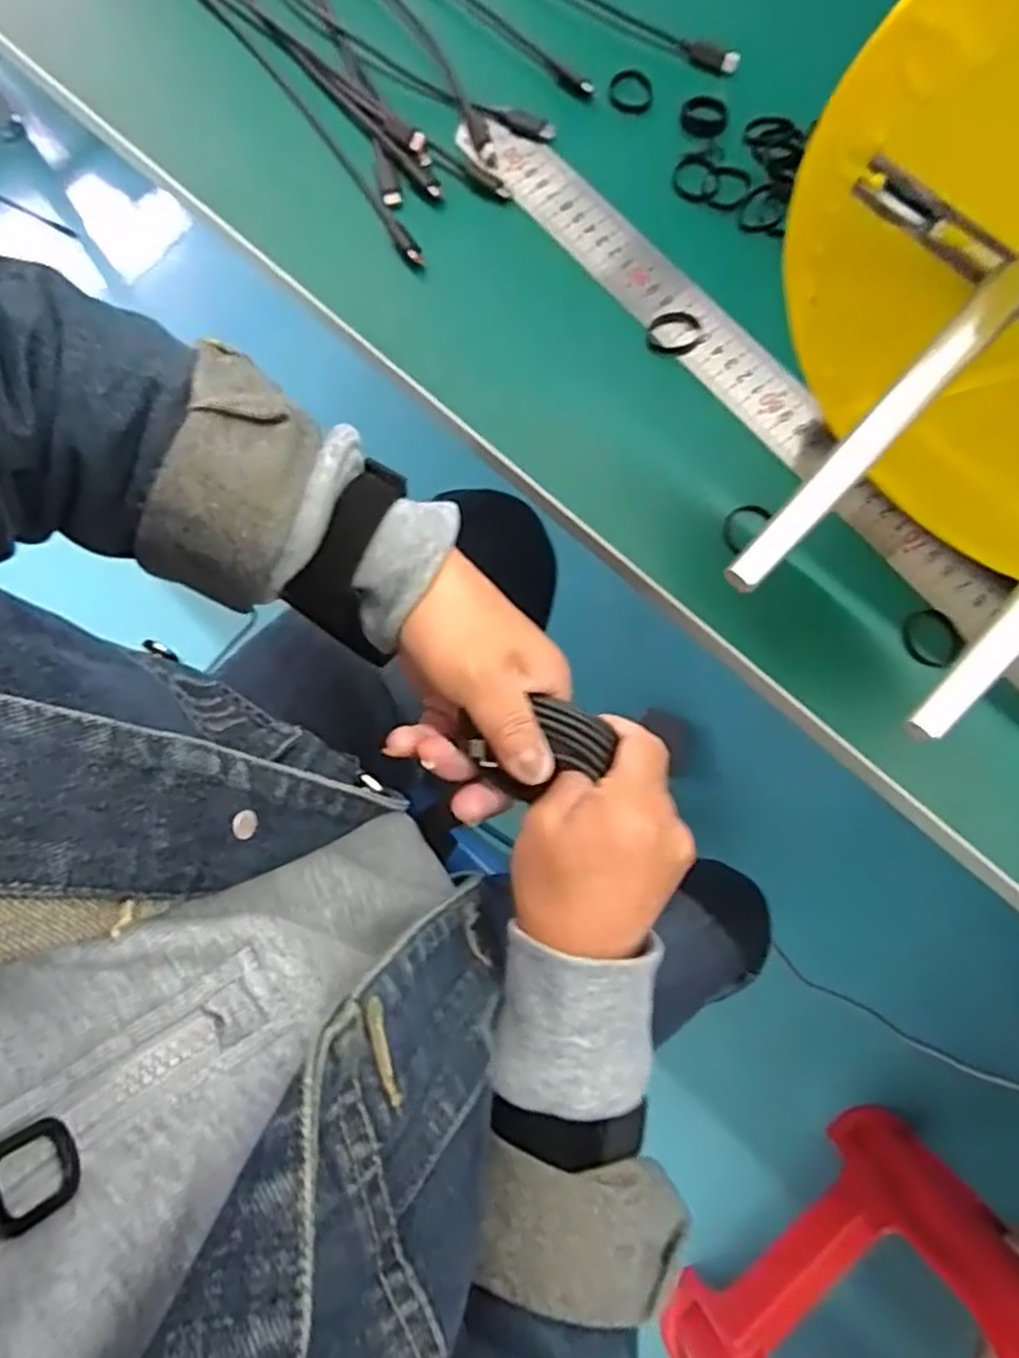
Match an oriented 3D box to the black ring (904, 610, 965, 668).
[{"bbox_3d":[0.199,-0.019,0.346,0.026,0.004,0.028,0,77,0],"label":"black ring"}]

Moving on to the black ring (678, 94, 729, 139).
[{"bbox_3d":[0.109,-0.316,0.410,0.025,0.004,0.028,12,77,3],"label":"black ring"}]

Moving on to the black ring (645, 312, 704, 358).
[{"bbox_3d":[0.087,-0.182,0.387,0.028,0.005,0.025,-18,78,-4],"label":"black ring"}]

